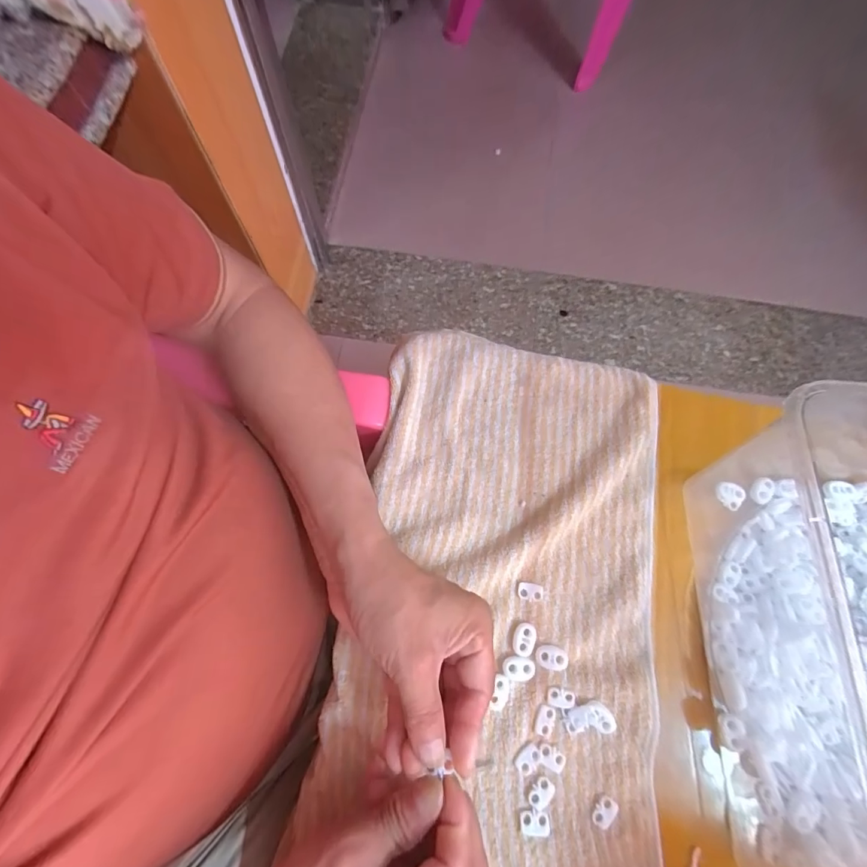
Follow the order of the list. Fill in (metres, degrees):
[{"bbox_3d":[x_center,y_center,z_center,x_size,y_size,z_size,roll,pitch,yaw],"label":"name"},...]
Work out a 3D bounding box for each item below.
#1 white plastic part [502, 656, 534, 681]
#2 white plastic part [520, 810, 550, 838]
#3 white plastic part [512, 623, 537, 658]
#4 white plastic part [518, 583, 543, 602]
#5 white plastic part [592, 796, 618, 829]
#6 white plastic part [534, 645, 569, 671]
[{"bbox_3d":[0.060,0.166,0.298,0.022,0.004,0.015,2,73,-2],"label":"white plastic part"},{"bbox_3d":[0.066,0.252,0.272,0.019,0.004,0.013,5,73,-1],"label":"white plastic part"},{"bbox_3d":[0.065,0.149,0.305,0.015,0.005,0.023,23,73,5],"label":"white plastic part"},{"bbox_3d":[0.073,0.119,0.318,0.019,0.004,0.012,9,72,0],"label":"white plastic part"},{"bbox_3d":[0.113,0.249,0.277,0.011,0.004,0.019,38,75,9],"label":"white plastic part"},{"bbox_3d":[0.085,0.160,0.301,0.023,0.004,0.015,8,72,0],"label":"white plastic part"}]

